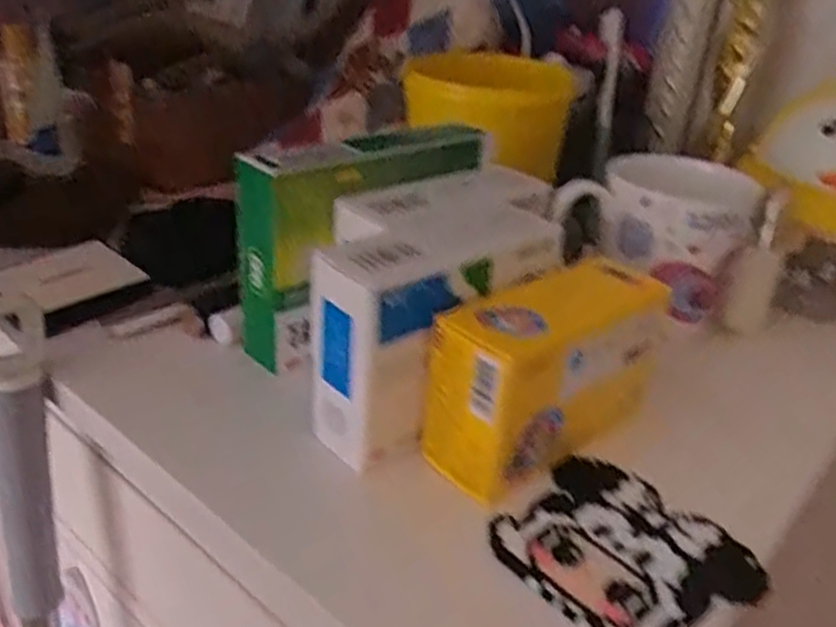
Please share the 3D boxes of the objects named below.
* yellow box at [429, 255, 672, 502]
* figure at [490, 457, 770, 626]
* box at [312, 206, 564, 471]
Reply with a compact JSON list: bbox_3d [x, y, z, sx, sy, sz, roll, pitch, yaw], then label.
[{"bbox_3d":[0.062,0.027,0.354,0.117,0.075,0.046,-19,36,-35],"label":"yellow box"},{"bbox_3d":[0.084,0.098,0.309,0.085,0.006,0.092,-21,37,-37],"label":"figure"},{"bbox_3d":[0.012,0.003,0.360,0.129,0.099,0.046,-18,36,-35],"label":"box"}]

